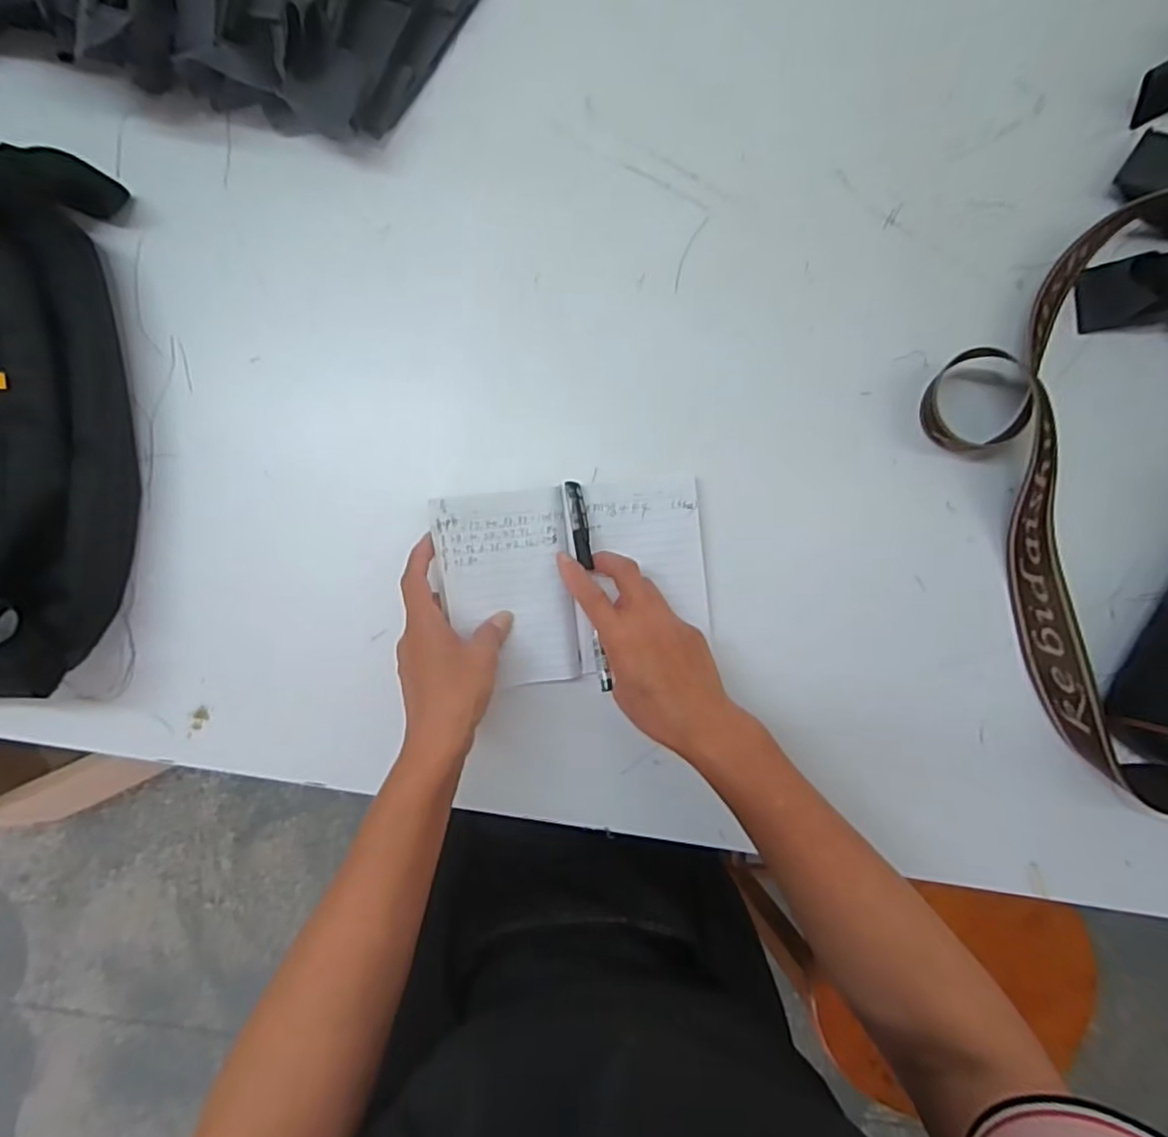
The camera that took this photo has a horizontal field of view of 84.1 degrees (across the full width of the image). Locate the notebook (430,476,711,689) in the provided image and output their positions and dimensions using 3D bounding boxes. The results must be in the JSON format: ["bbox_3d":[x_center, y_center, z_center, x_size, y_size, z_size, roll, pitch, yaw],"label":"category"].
[{"bbox_3d":[-0.005,0.009,0.456,0.181,0.025,0.133,-7,92,-1],"label":"notebook"}]

